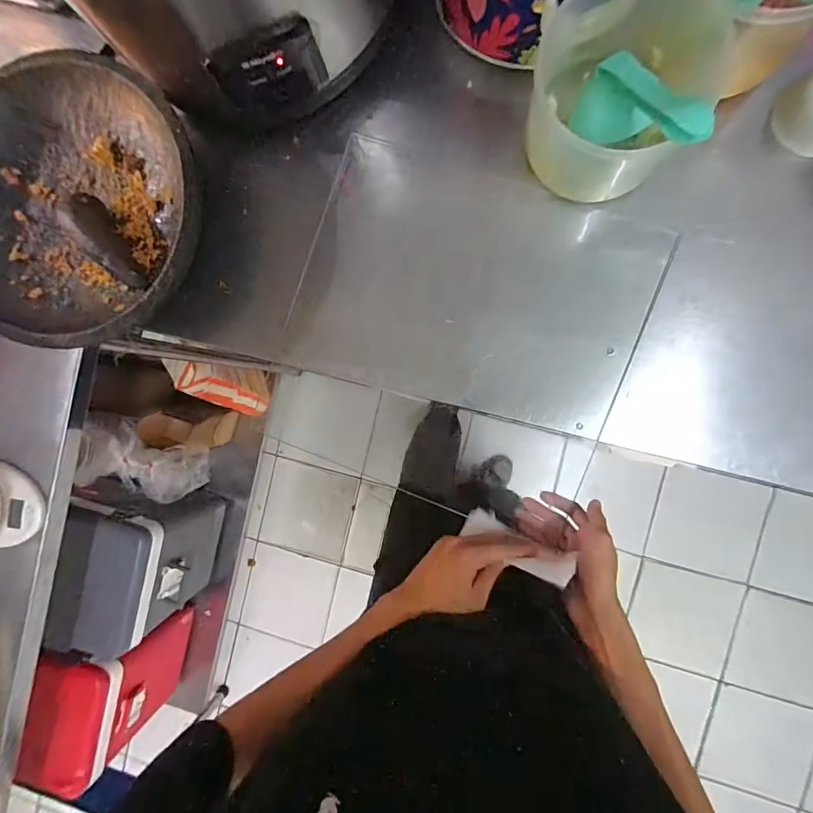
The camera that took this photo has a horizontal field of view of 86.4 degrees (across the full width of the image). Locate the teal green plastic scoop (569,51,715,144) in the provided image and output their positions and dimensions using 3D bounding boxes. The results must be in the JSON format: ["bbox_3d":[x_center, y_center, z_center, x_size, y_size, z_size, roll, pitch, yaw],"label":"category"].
[{"bbox_3d":[0.222,-0.284,0.415,0.056,0.062,0.171,-33,43,7],"label":"teal green plastic scoop"}]

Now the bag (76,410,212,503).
[{"bbox_3d":[-0.601,0.138,1.004,0.136,0.303,0.081,-40,50,6],"label":"bag"}]

